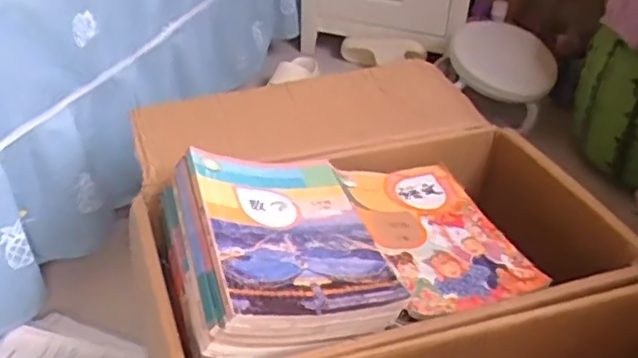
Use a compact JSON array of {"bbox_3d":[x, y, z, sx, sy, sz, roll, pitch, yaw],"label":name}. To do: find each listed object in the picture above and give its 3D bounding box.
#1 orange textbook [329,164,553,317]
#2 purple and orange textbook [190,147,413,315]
[{"bbox_3d":[0.137,0.061,0.792,0.168,0.018,0.256,-8,38,-19],"label":"orange textbook"},{"bbox_3d":[-0.031,0.050,0.710,0.181,0.019,0.249,2,34,-24],"label":"purple and orange textbook"}]

